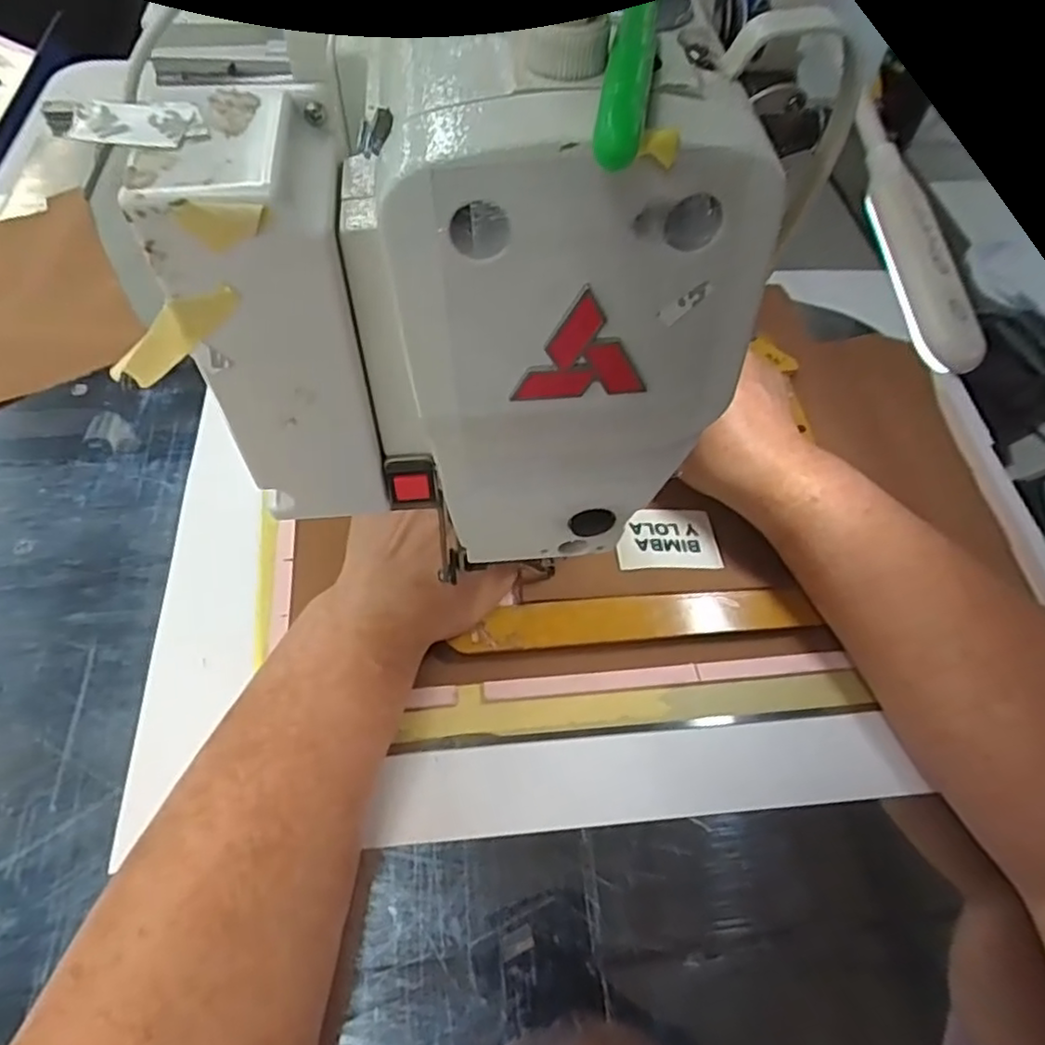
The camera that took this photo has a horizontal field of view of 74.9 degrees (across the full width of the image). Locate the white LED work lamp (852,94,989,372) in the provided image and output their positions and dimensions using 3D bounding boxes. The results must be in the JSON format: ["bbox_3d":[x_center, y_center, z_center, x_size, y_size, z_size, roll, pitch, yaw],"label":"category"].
[{"bbox_3d":[0.153,-0.118,0.275,0.023,0.014,0.131,-6,72,-7],"label":"white LED work lamp"}]

